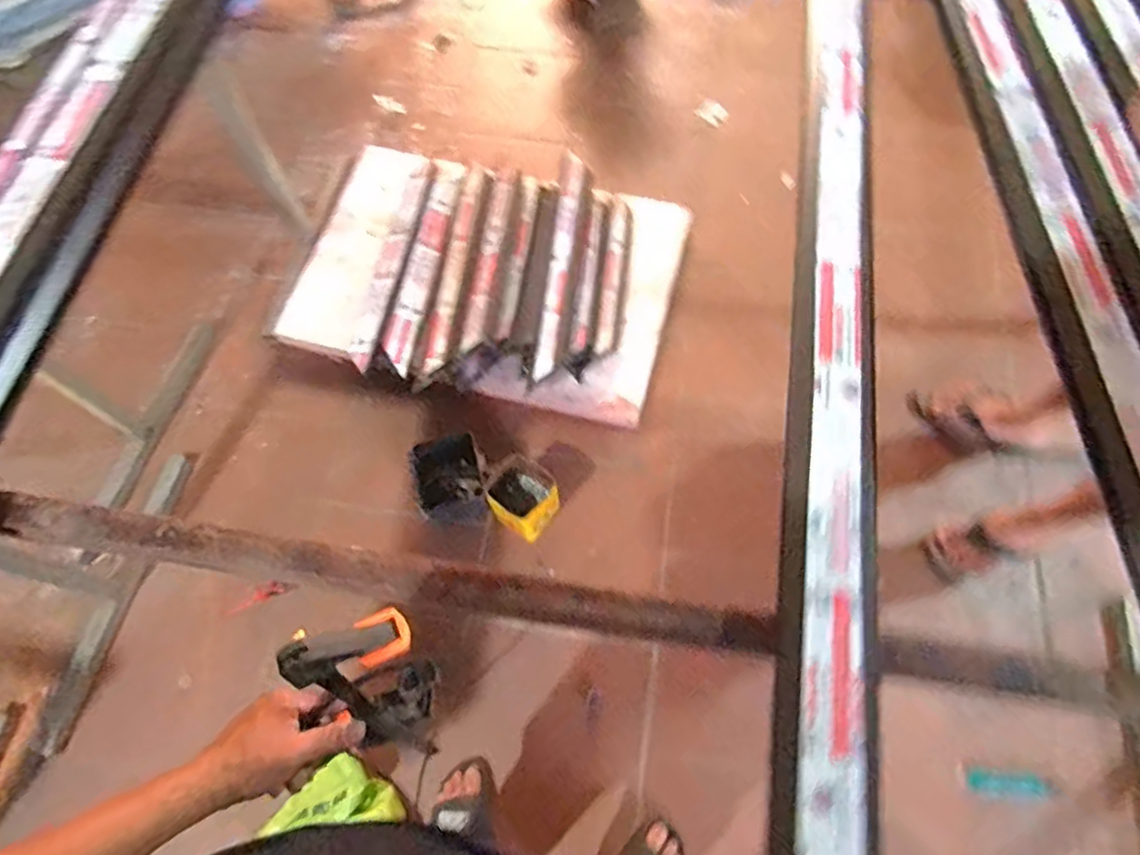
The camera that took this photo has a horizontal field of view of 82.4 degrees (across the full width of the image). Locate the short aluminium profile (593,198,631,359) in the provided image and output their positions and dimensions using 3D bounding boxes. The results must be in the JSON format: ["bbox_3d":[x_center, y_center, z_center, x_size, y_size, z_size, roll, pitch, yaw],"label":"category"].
[{"bbox_3d":[0.113,-0.393,1.657,0.066,0.046,0.483,6,66,4],"label":"short aluminium profile"}]

